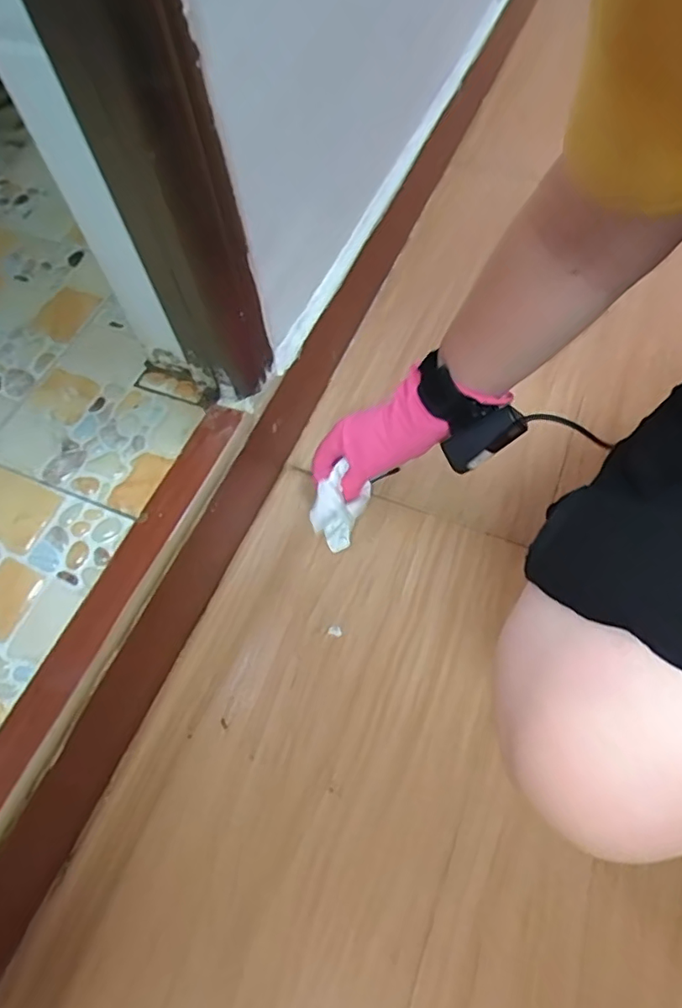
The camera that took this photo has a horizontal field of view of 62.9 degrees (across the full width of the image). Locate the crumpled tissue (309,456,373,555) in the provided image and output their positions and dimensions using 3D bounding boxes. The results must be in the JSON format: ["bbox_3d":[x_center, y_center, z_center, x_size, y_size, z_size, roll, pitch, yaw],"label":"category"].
[{"bbox_3d":[-0.001,0.005,0.575,0.042,0.049,0.068,24,66,15],"label":"crumpled tissue"}]

